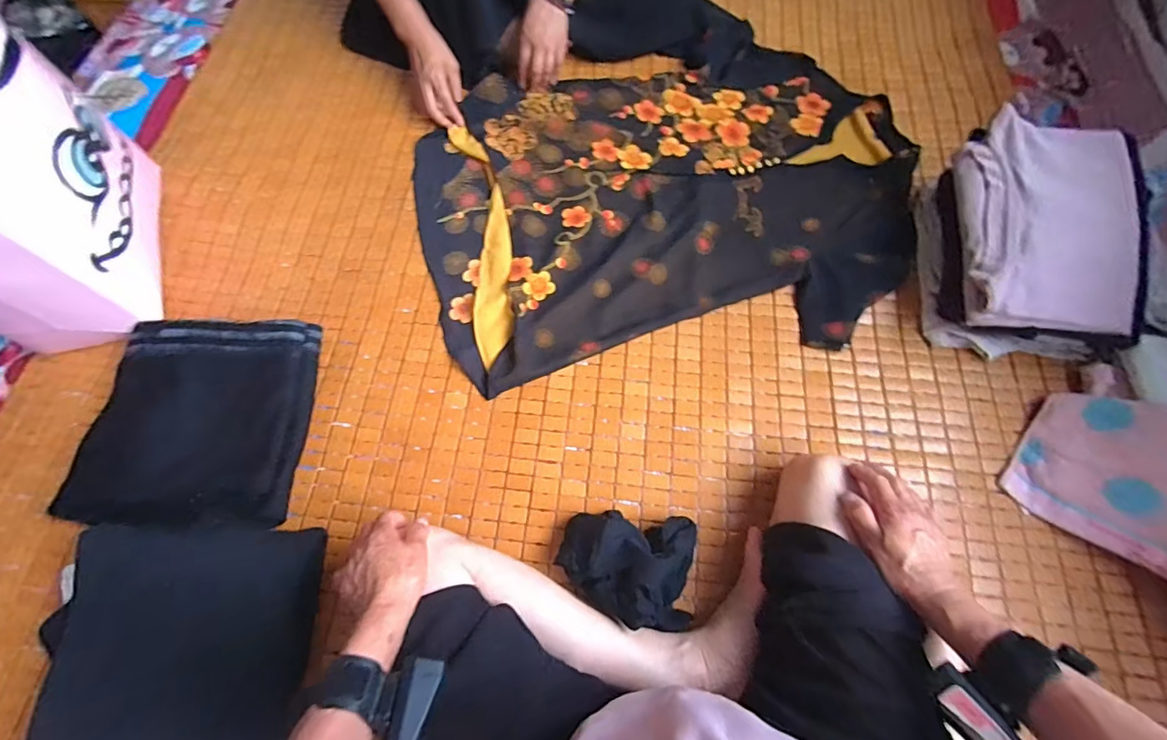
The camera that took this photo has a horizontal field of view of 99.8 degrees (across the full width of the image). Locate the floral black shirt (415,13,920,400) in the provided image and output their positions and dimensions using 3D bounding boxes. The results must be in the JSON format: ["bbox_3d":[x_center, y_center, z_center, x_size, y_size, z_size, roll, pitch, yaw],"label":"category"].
[{"bbox_3d":[0.136,-0.297,0.801,0.776,0.021,0.575,-11,68,-3],"label":"floral black shirt"}]

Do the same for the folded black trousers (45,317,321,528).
[{"bbox_3d":[-0.490,0.060,0.633,0.241,0.080,0.264,-1,68,1],"label":"folded black trousers"}]

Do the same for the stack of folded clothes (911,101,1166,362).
[{"bbox_3d":[0.615,-0.168,0.668,0.229,0.149,0.279,8,68,4],"label":"stack of folded clothes"}]

